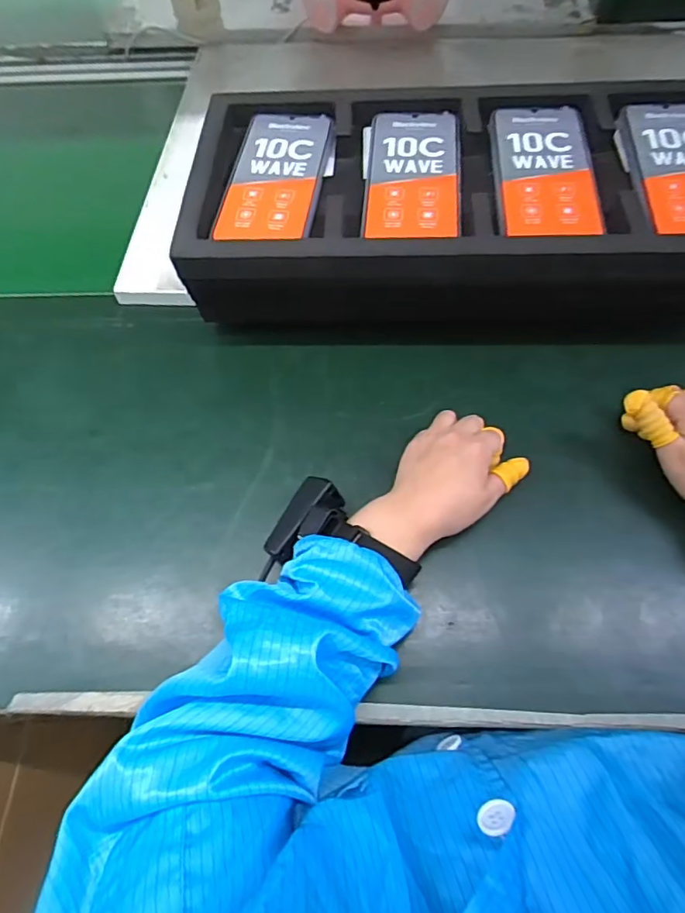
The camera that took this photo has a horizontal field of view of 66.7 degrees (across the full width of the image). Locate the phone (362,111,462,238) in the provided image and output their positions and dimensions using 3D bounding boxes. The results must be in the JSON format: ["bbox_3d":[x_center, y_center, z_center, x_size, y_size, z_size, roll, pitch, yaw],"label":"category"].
[{"bbox_3d":[0.061,-0.244,0.447,0.079,0.013,0.160,4,63,4],"label":"phone"}]

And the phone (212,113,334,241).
[{"bbox_3d":[-0.057,-0.246,0.453,0.078,0.015,0.158,6,63,6],"label":"phone"}]

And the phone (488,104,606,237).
[{"bbox_3d":[0.171,-0.242,0.439,0.081,0.012,0.167,2,63,3],"label":"phone"}]

